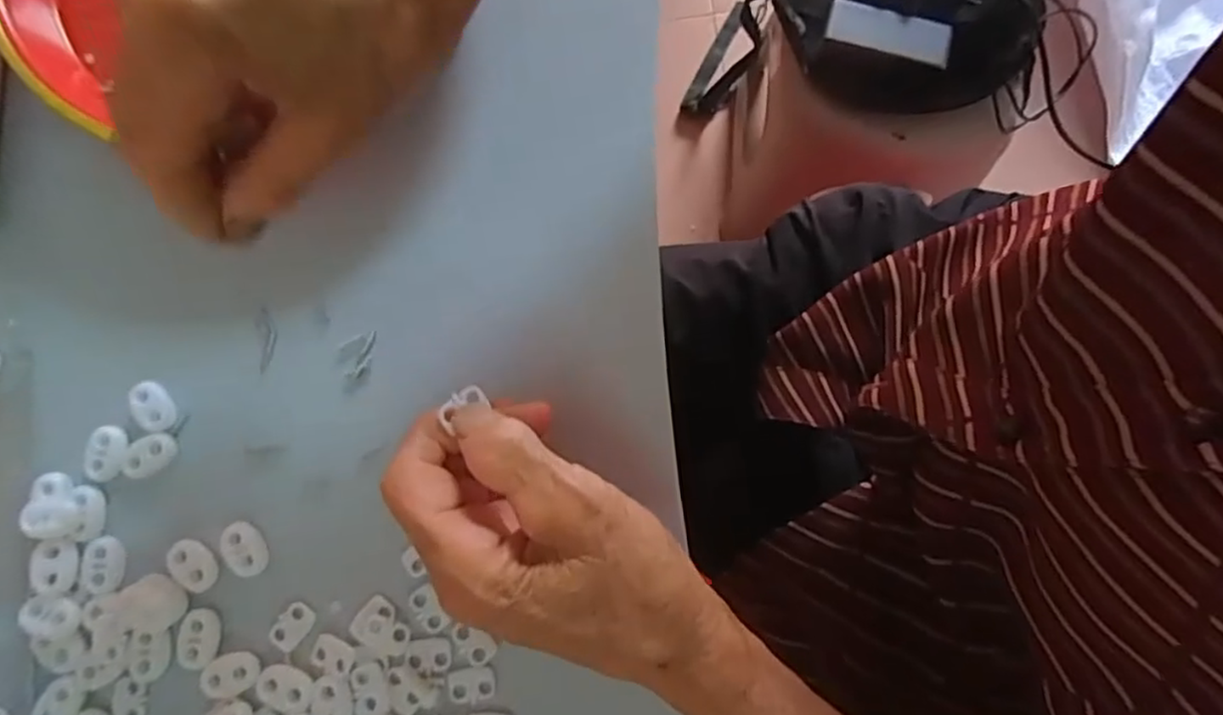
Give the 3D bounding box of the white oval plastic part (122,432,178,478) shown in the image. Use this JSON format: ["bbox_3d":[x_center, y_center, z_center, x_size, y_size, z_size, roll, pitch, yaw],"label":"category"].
[{"bbox_3d":[-0.189,0.040,0.274,0.021,0.004,0.015,-23,80,-4],"label":"white oval plastic part"}]

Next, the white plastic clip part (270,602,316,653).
[{"bbox_3d":[-0.126,0.106,0.262,0.013,0.004,0.018,38,82,7],"label":"white plastic clip part"}]

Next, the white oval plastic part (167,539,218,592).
[{"bbox_3d":[-0.167,0.082,0.267,0.023,0.004,0.015,41,82,8],"label":"white oval plastic part"}]

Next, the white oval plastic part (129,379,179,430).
[{"bbox_3d":[-0.191,0.019,0.278,0.014,0.005,0.023,-34,81,-5],"label":"white oval plastic part"}]

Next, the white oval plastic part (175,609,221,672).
[{"bbox_3d":[-0.161,0.109,0.260,0.015,0.004,0.022,3,79,1],"label":"white oval plastic part"}]

